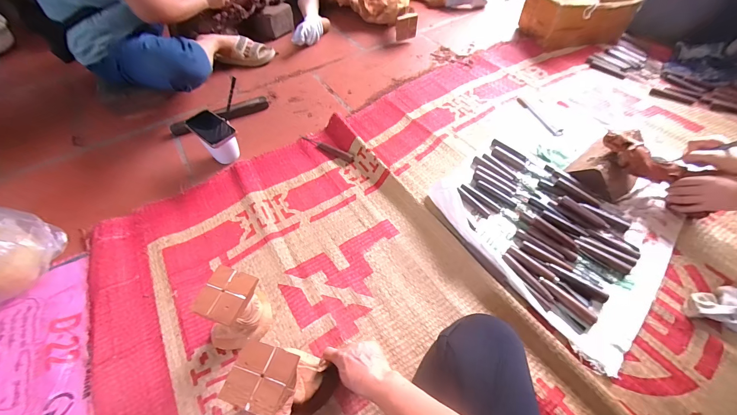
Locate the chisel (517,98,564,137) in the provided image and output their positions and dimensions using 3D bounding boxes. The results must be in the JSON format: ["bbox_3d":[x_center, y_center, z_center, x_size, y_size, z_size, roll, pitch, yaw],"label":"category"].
[{"bbox_3d":[0.516,-0.281,0.945,0.028,0.010,0.196,-18,56,-10],"label":"chisel"}]

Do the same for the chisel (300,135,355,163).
[{"bbox_3d":[-0.122,-0.172,0.891,0.184,0.016,0.029,25,59,19],"label":"chisel"}]

